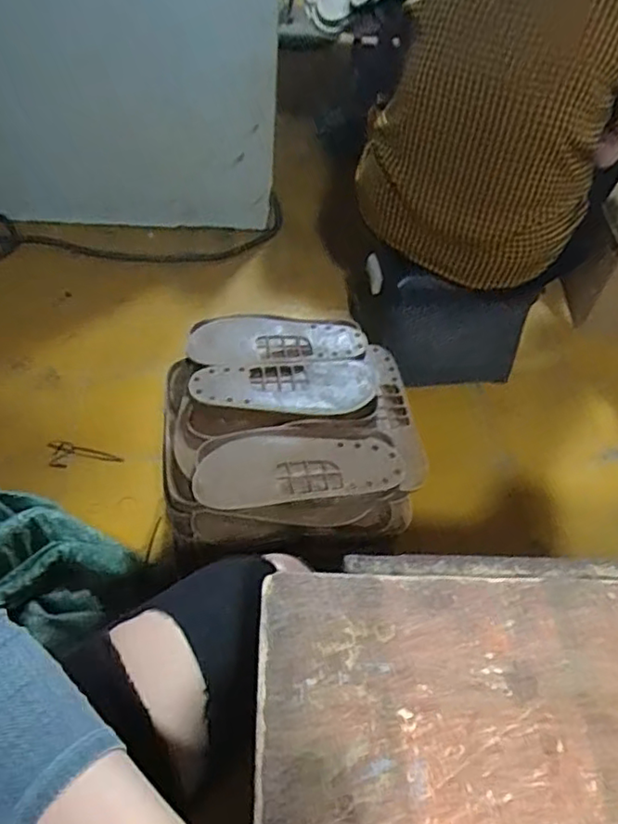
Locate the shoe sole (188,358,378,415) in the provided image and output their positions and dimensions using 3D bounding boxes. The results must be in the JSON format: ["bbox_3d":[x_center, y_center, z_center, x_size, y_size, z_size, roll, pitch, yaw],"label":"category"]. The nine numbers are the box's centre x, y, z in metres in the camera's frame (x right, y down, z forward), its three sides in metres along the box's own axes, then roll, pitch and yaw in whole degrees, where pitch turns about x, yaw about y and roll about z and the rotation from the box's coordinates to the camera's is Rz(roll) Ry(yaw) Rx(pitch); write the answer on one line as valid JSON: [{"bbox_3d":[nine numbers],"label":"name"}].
[{"bbox_3d":[-0.028,-0.034,0.788,0.229,0.014,0.089,1,50,-4],"label":"shoe sole"}]

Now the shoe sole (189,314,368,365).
[{"bbox_3d":[-0.042,-0.098,0.845,0.234,0.017,0.099,-3,50,-7],"label":"shoe sole"}]

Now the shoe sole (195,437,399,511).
[{"bbox_3d":[-0.011,0.064,0.710,0.228,0.024,0.084,-5,51,-9],"label":"shoe sole"}]

